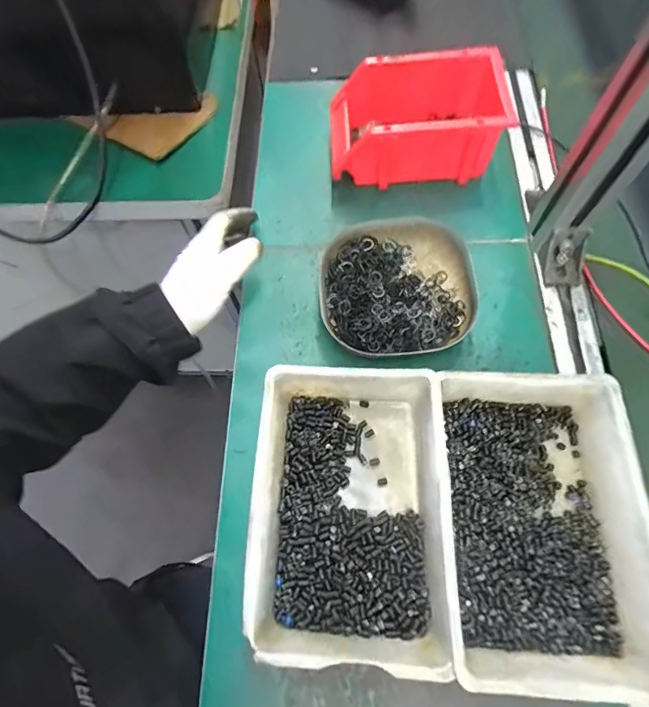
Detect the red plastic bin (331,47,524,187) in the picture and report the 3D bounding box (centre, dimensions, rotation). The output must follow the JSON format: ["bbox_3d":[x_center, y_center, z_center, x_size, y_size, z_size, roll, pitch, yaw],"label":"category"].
[{"bbox_3d":[0.099,-0.249,0.448,0.180,0.083,0.110,-3,66,1],"label":"red plastic bin"}]

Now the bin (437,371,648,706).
[{"bbox_3d":[0.157,0.119,0.305,0.138,0.049,0.205,2,66,3],"label":"bin"}]

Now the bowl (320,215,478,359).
[{"bbox_3d":[0.070,-0.067,0.407,0.141,0.031,0.144,-1,66,2],"label":"bowl"}]

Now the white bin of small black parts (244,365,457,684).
[{"bbox_3d":[0.022,0.115,0.319,0.147,0.056,0.201,2,66,3],"label":"white bin of small black parts"}]

